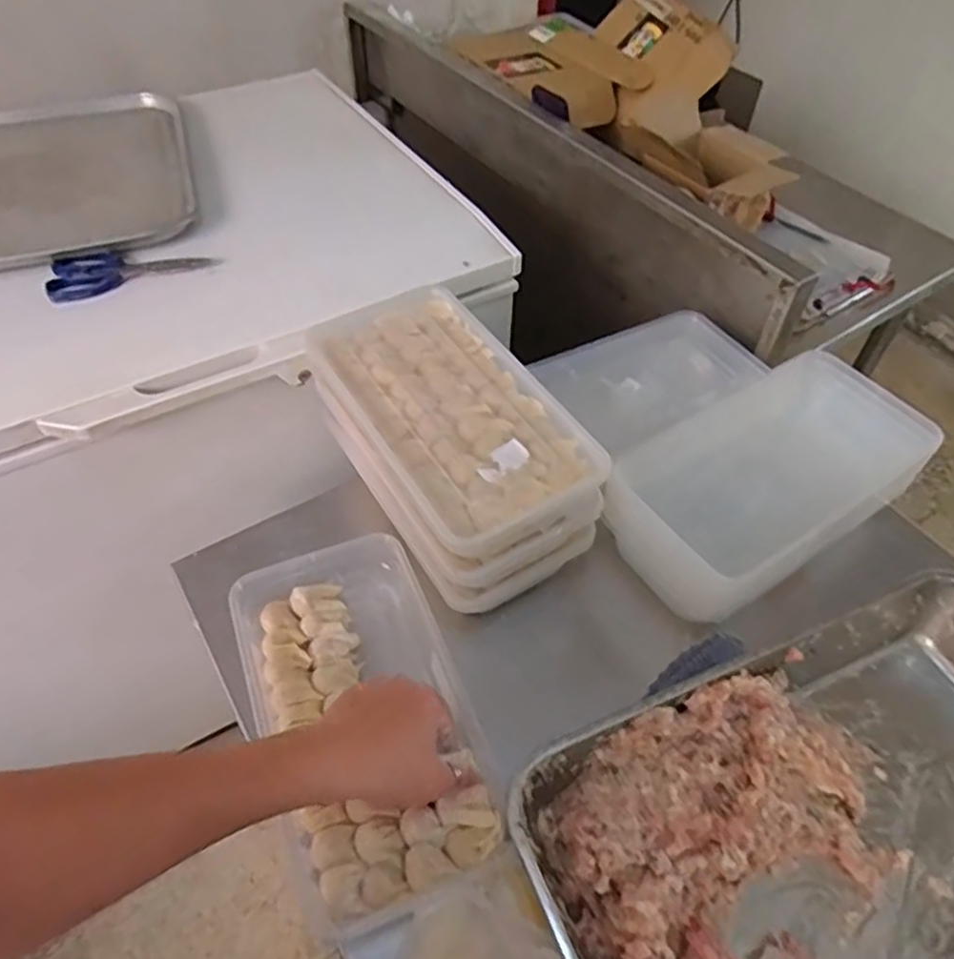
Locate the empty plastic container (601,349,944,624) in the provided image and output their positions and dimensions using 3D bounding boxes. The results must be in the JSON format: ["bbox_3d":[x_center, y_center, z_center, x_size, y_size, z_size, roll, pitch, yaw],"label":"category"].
[{"bbox_3d":[0.296,-0.005,0.718,0.332,0.085,0.179,-28,56,-22],"label":"empty plastic container"}]

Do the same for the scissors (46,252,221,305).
[{"bbox_3d":[-0.406,-0.249,0.817,0.183,0.020,0.064,-20,54,-16],"label":"scissors"}]

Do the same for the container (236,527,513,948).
[{"bbox_3d":[-0.102,0.215,0.632,0.177,0.079,0.320,-19,54,-15],"label":"container"}]

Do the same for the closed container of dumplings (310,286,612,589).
[{"bbox_3d":[-0.030,-0.065,0.702,0.178,0.068,0.331,-25,55,-19],"label":"closed container of dumplings"}]

